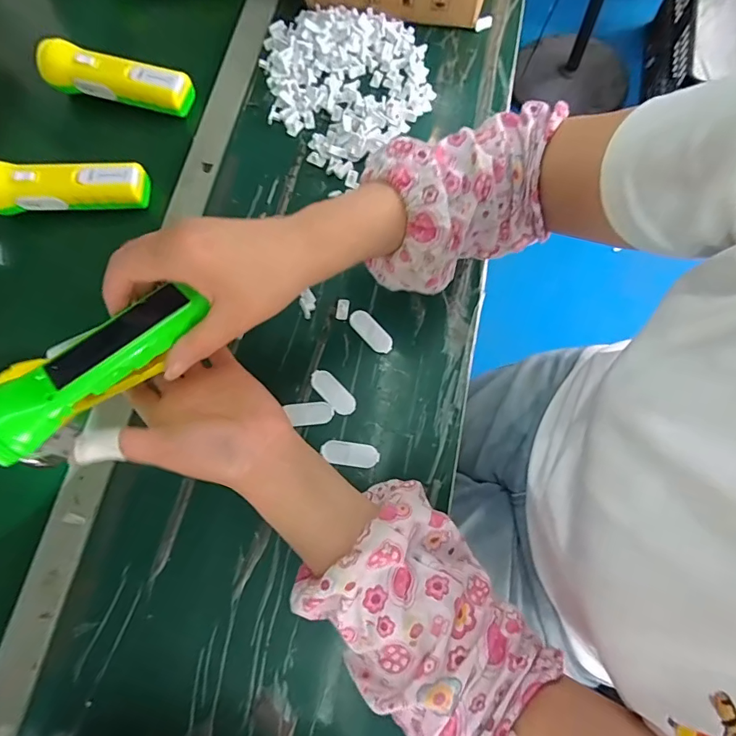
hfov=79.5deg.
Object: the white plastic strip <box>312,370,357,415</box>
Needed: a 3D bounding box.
[{"bbox_3d":[-0.032,0.022,0.404,0.020,0.004,0.050,-42,74,-8],"label":"white plastic strip"}]

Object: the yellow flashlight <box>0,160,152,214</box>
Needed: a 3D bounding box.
[{"bbox_3d":[-0.320,-0.190,0.463,0.173,0.041,0.045,-4,72,3],"label":"yellow flashlight"}]

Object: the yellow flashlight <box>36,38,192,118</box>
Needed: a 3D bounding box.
[{"bbox_3d":[-0.285,-0.329,0.502,0.172,0.041,0.045,12,74,8],"label":"yellow flashlight"}]

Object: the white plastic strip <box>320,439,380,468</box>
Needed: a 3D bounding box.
[{"bbox_3d":[-0.016,0.075,0.388,0.050,0.004,0.021,7,73,7],"label":"white plastic strip"}]

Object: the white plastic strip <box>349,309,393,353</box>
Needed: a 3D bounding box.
[{"bbox_3d":[0.003,-0.035,0.421,0.020,0.005,0.052,-42,74,-9],"label":"white plastic strip"}]

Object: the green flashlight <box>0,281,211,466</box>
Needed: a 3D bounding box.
[{"bbox_3d":[-0.170,-0.004,0.278,0.046,0.032,0.140,42,66,14],"label":"green flashlight"}]

